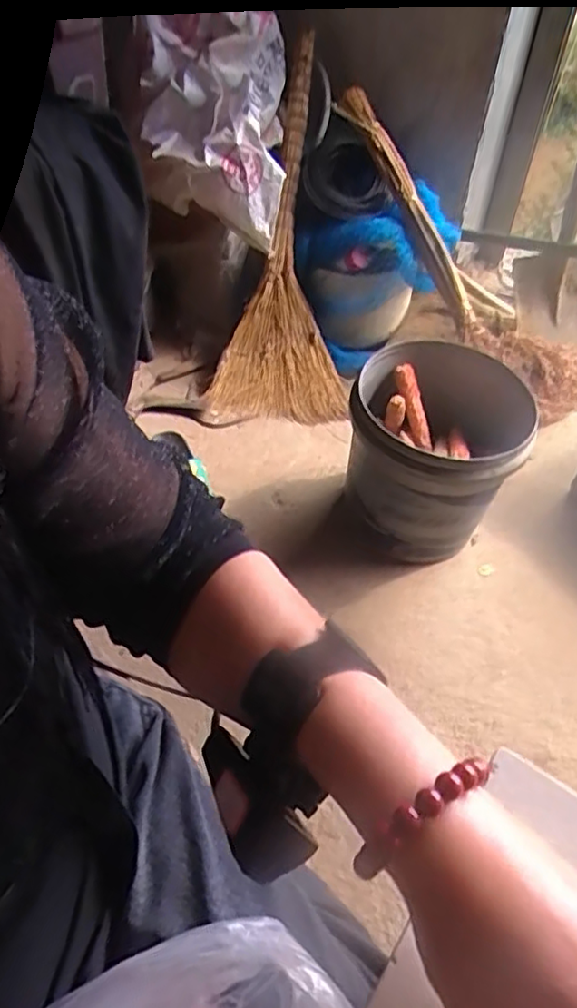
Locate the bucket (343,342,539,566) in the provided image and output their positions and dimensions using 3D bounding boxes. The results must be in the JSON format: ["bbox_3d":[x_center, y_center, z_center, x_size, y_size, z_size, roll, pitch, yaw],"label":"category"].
[{"bbox_3d":[0.231,-0.085,1.012,0.254,0.242,0.282,16,52,11],"label":"bucket"}]

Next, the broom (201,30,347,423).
[{"bbox_3d":[0.003,-0.466,1.178,0.260,0.626,0.063,9,17,7],"label":"broom"}]

